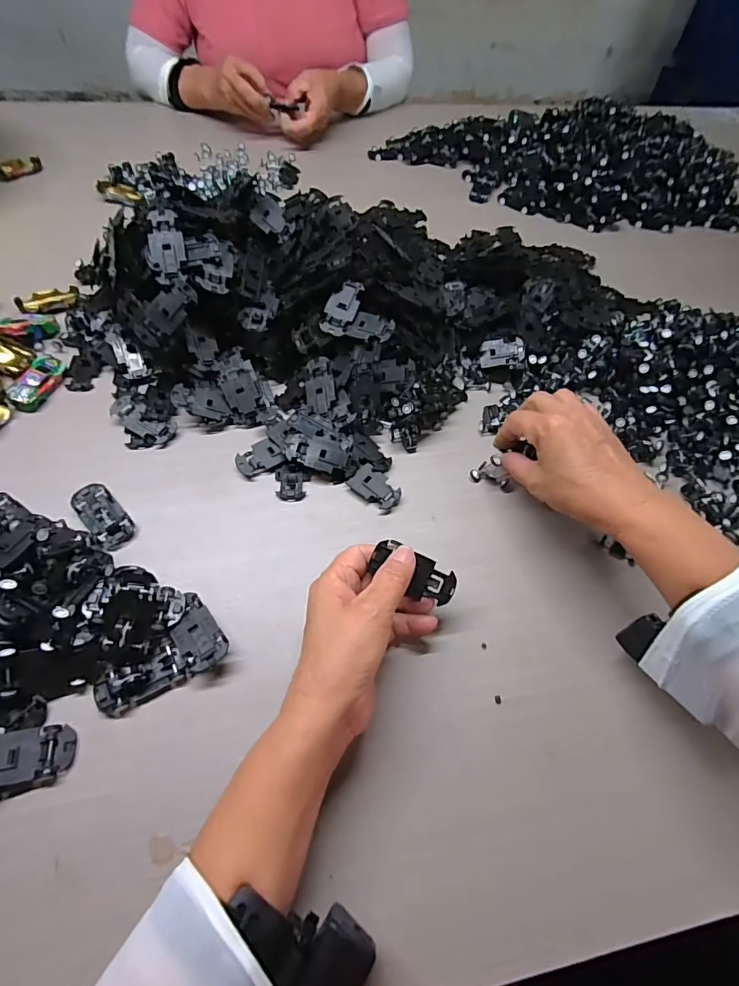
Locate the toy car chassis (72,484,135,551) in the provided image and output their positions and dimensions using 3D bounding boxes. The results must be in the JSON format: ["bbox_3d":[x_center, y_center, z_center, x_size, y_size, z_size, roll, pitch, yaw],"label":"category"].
[{"bbox_3d":[-0.224,0.016,0.387,0.029,0.012,0.068,-38,68,-24],"label":"toy car chassis"}]

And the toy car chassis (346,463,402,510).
[{"bbox_3d":[0.006,-0.004,0.419,0.046,0.011,0.029,34,61,16],"label":"toy car chassis"}]

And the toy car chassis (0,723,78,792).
[{"bbox_3d":[-0.221,0.166,0.288,0.061,0.016,0.034,-11,59,-11],"label":"toy car chassis"}]

